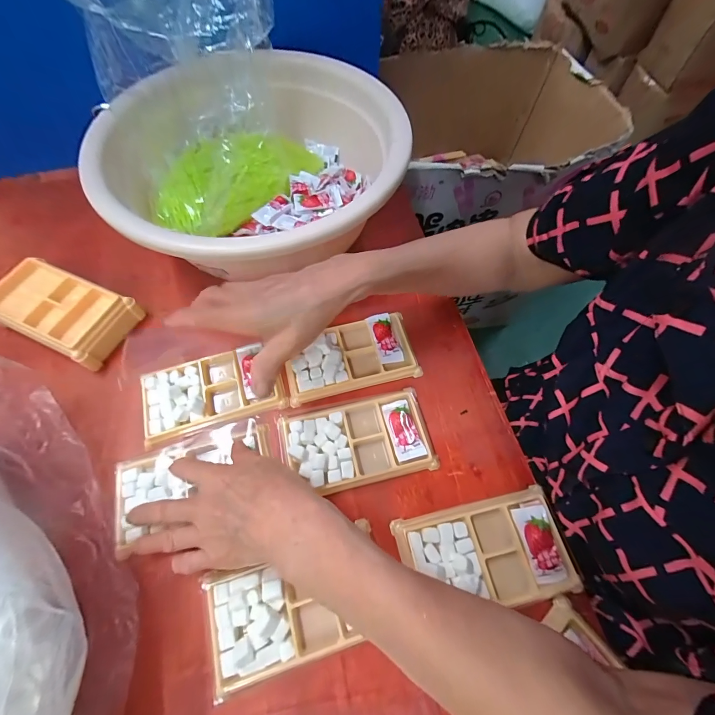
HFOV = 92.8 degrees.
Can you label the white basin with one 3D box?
[{"bbox_3d":[-0.100,-0.216,0.388,0.292,0.103,0.334,12,64,5],"label":"white basin"}]

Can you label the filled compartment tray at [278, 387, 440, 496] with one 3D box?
[{"bbox_3d":[0.001,0.077,0.318,0.134,0.017,0.075,-11,64,-6],"label":"filled compartment tray"}]

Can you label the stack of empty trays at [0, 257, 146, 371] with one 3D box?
[{"bbox_3d":[-0.320,-0.050,0.370,0.137,0.036,0.080,22,65,10],"label":"stack of empty trays"}]

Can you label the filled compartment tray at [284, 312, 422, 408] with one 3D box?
[{"bbox_3d":[-0.008,-0.004,0.355,0.133,0.018,0.072,-12,64,-7],"label":"filled compartment tray"}]

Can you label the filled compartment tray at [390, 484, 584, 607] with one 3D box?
[{"bbox_3d":[0.103,0.159,0.278,0.132,0.017,0.075,-10,64,-6],"label":"filled compartment tray"}]

